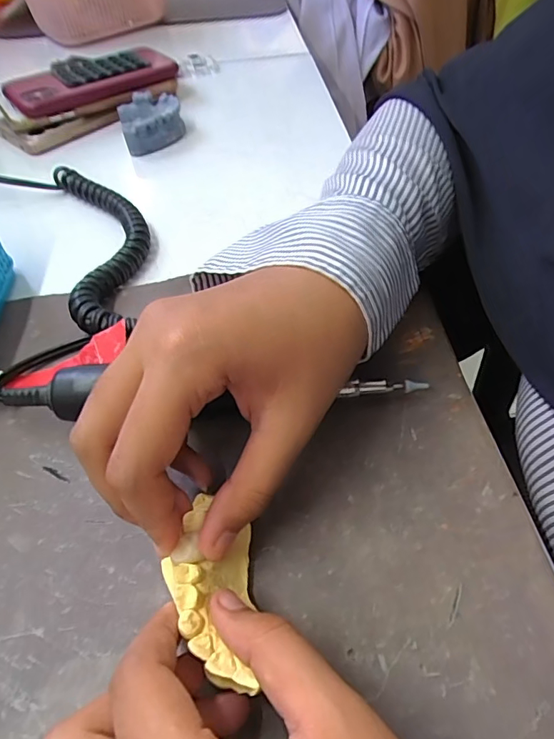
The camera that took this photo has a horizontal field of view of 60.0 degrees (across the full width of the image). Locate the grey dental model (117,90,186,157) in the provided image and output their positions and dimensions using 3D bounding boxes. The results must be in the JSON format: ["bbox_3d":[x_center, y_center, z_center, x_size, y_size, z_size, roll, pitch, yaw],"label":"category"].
[{"bbox_3d":[-0.109,-0.217,0.420,0.052,0.025,0.066,-16,52,-10],"label":"grey dental model"}]

